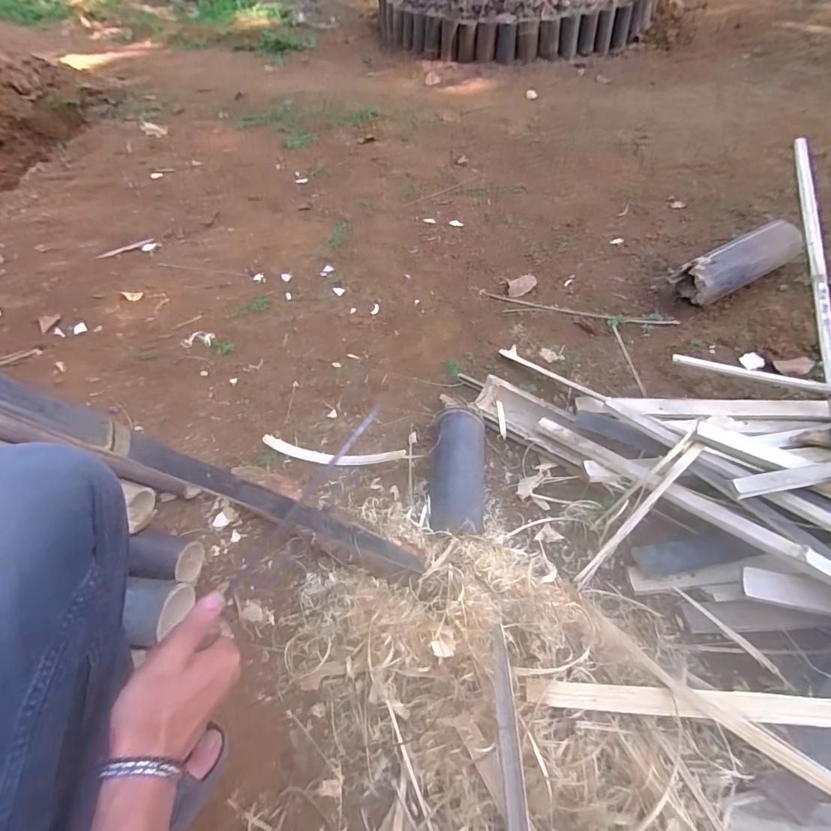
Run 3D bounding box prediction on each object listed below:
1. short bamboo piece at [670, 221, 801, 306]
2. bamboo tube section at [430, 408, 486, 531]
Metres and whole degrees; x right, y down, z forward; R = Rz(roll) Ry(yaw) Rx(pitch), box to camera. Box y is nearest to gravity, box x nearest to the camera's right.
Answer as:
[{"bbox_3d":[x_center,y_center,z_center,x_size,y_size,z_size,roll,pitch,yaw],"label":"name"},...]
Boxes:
[{"bbox_3d":[0.759,-0.357,1.093,0.314,0.110,0.105,-24,56,-15],"label":"short bamboo piece"},{"bbox_3d":[0.069,0.090,0.789,0.093,0.072,0.250,2,53,4],"label":"bamboo tube section"}]

